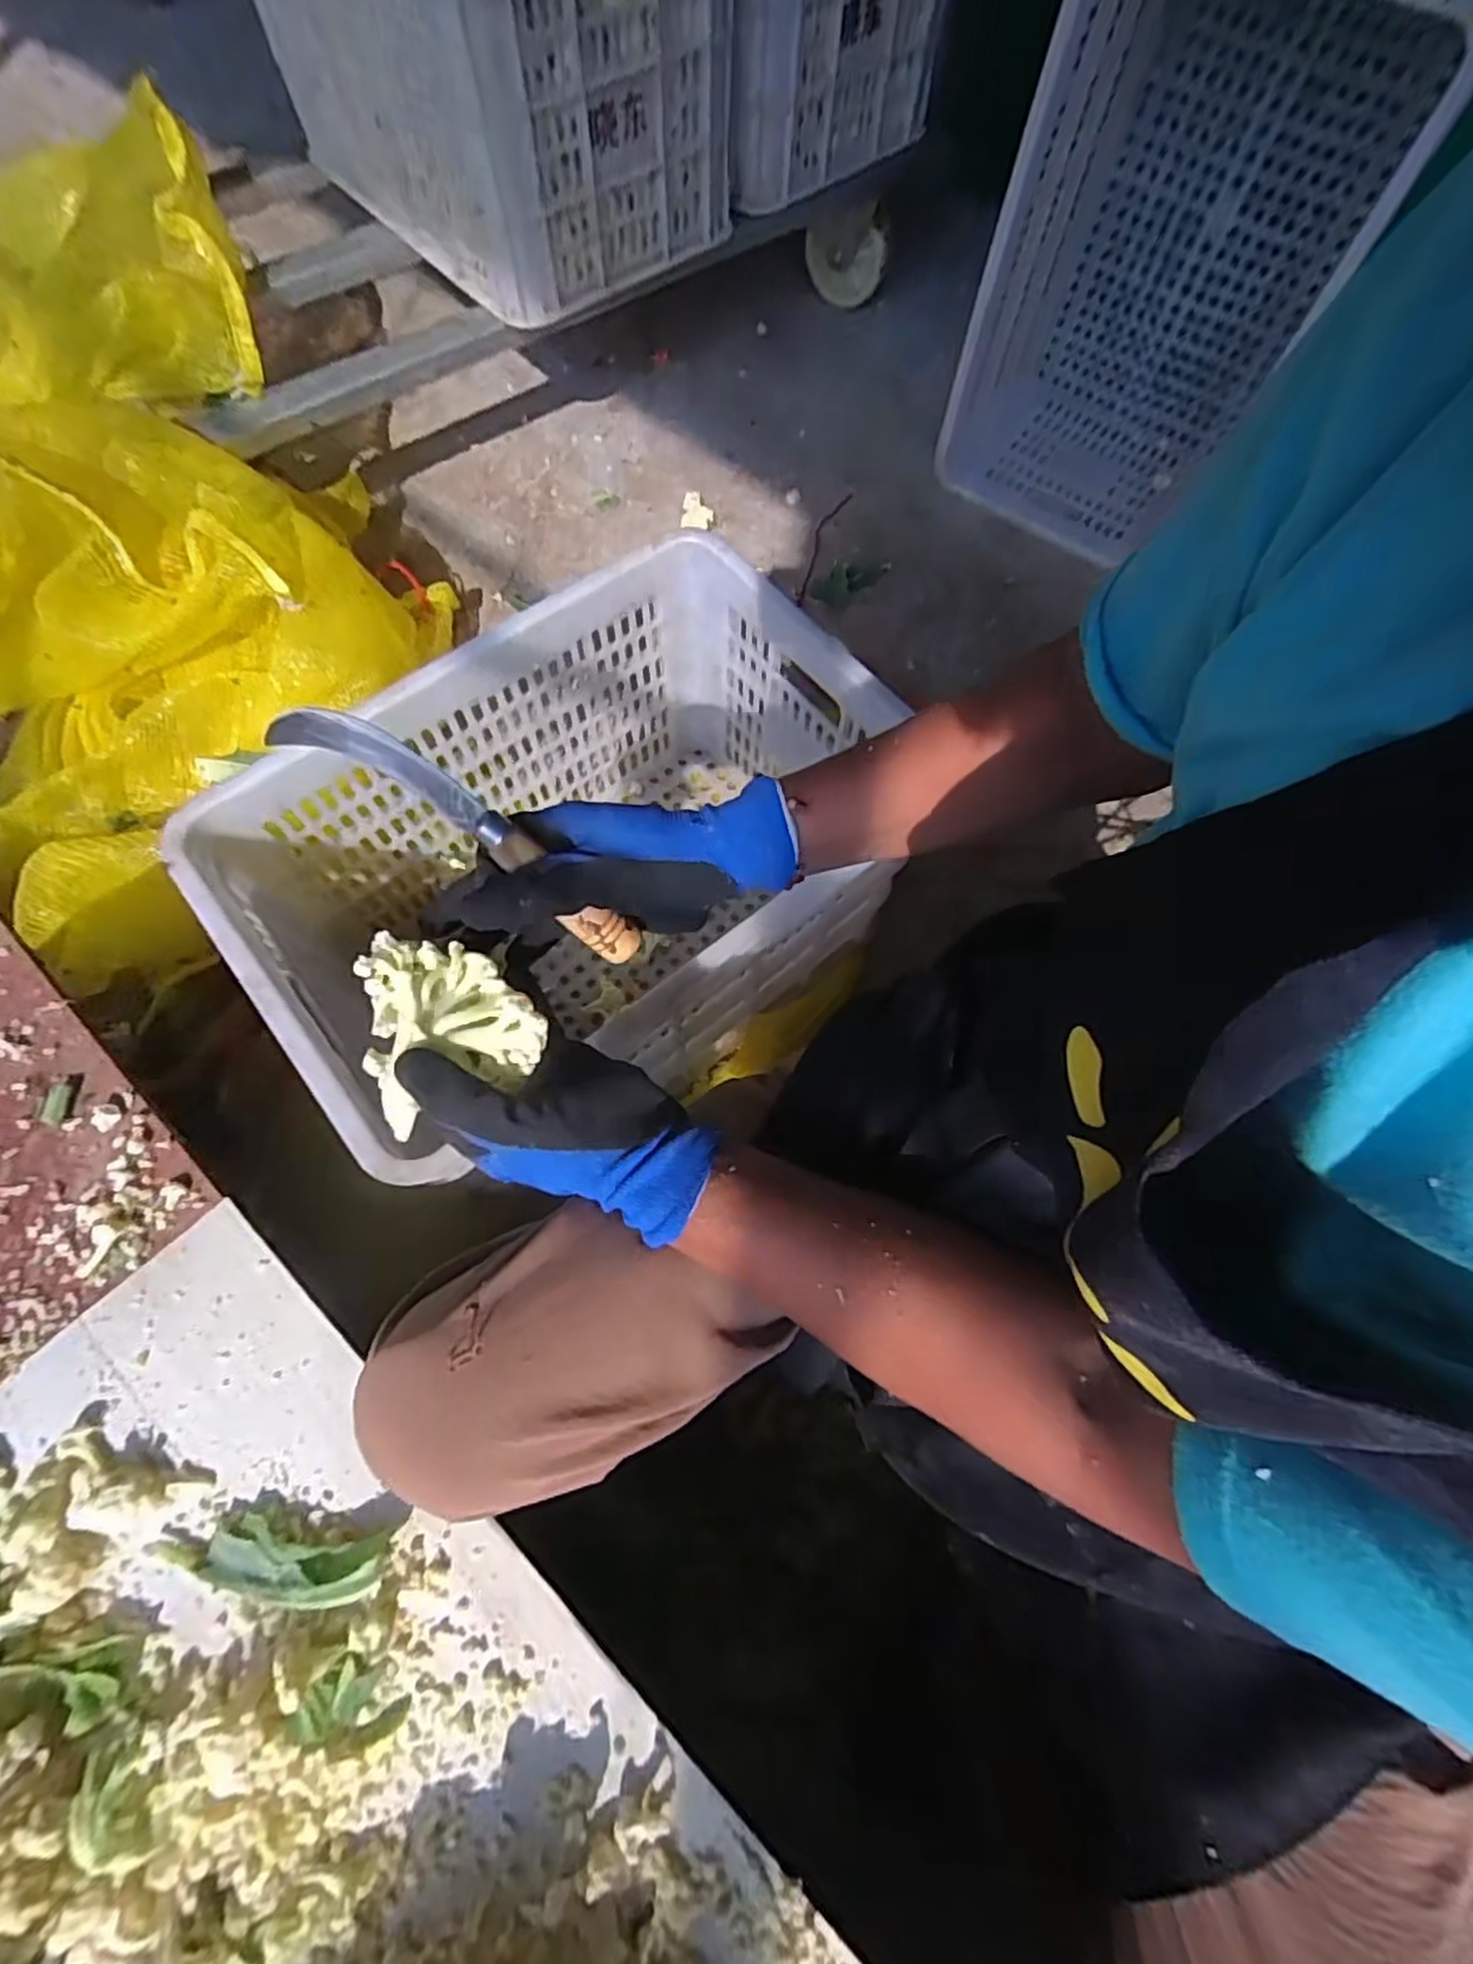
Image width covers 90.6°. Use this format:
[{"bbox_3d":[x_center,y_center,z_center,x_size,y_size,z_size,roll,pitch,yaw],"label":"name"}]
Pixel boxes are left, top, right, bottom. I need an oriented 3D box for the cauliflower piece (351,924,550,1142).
[{"bbox_3d":[-0.140,0.014,0.345,0.076,0.031,0.083,-29,71,-15],"label":"cauliflower piece"}]

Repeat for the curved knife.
[{"bbox_3d":[-0.119,-0.065,0.340,0.180,0.021,0.026,38,65,-24],"label":"curved knife"}]

